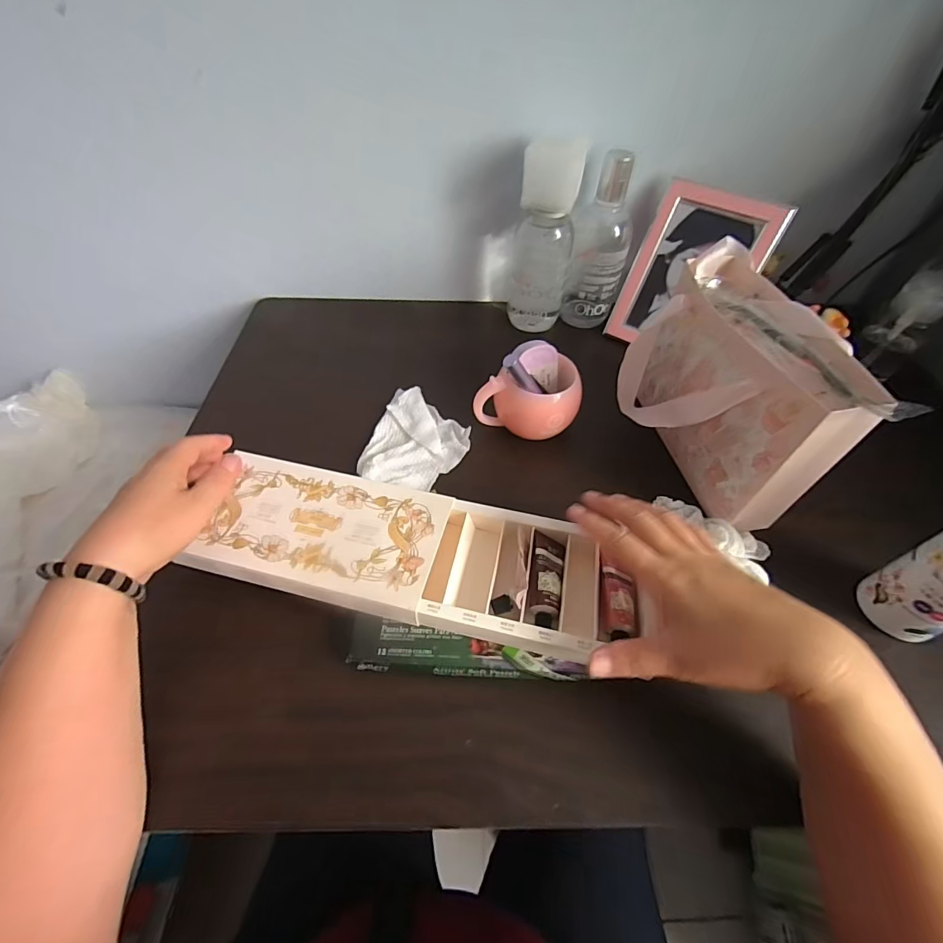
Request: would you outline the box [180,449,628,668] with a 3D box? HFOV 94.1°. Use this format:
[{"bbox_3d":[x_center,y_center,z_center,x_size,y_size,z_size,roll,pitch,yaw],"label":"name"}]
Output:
[{"bbox_3d":[-0.046,0.065,0.353,0.326,0.029,0.111,12,53,7],"label":"box"}]

